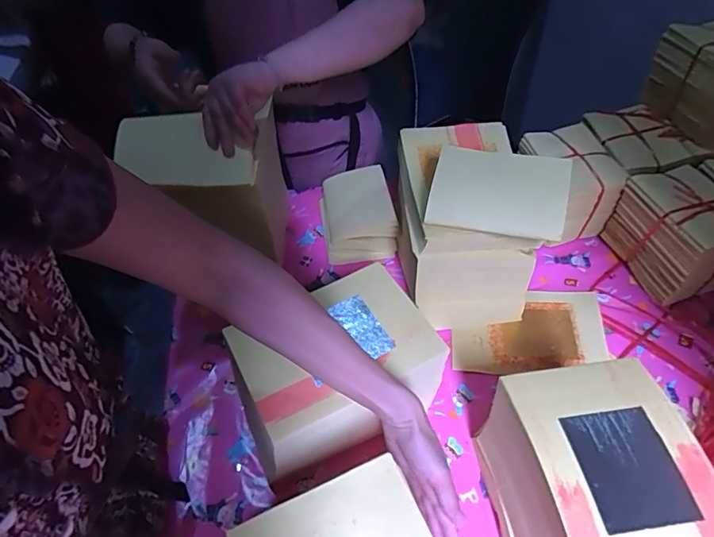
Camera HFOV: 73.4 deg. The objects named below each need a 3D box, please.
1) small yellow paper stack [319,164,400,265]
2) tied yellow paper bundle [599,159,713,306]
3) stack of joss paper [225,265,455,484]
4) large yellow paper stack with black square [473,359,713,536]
[{"bbox_3d":[0.000,-0.100,0.848,0.126,0.069,0.180,-9,49,-4],"label":"small yellow paper stack"},{"bbox_3d":[0.548,-0.063,0.745,0.226,0.139,0.165,-15,50,-9],"label":"tied yellow paper bundle"},{"bbox_3d":[-0.023,0.129,0.607,0.231,0.137,0.181,-19,50,-13],"label":"stack of joss paper"},{"bbox_3d":[0.243,0.237,0.499,0.170,0.169,0.242,-9,49,-4],"label":"large yellow paper stack with black square"}]

